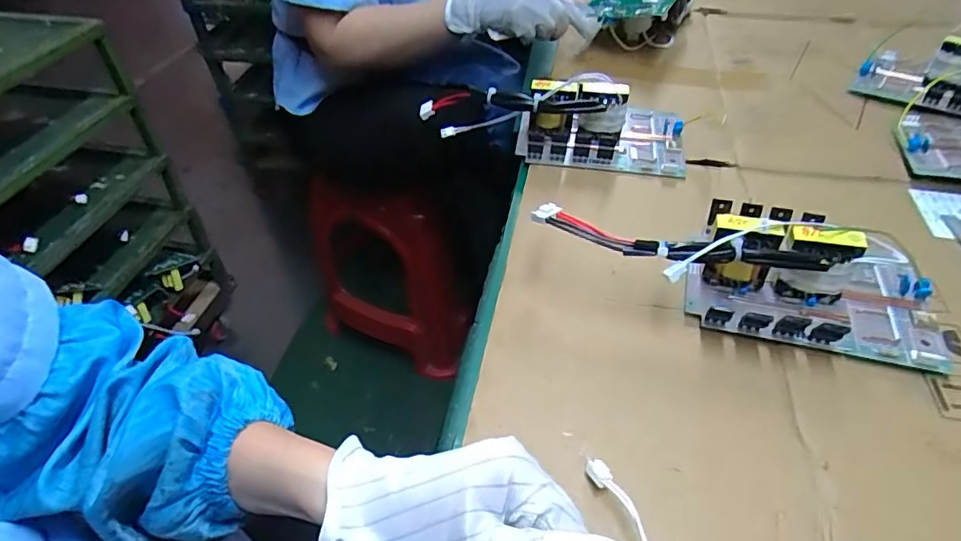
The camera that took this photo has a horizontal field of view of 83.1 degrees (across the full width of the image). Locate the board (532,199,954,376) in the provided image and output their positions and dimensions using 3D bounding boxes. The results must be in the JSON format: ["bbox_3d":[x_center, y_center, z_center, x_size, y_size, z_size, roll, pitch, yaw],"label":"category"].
[{"bbox_3d":[0.185,-0.007,0.391,0.288,0.065,0.104,9,45,9],"label":"board"}]

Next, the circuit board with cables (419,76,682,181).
[{"bbox_3d":[0.071,-0.159,0.543,0.266,0.063,0.104,6,45,6],"label":"circuit board with cables"}]

